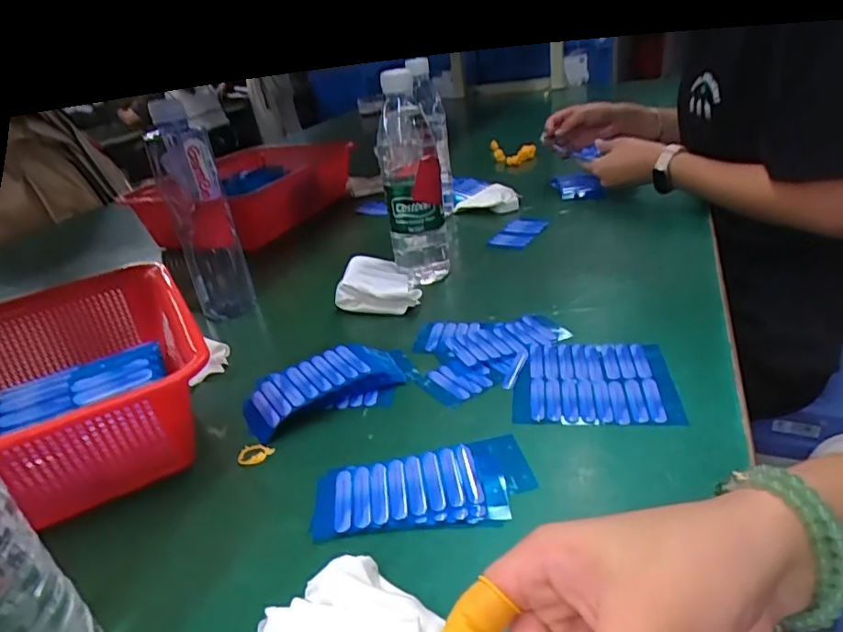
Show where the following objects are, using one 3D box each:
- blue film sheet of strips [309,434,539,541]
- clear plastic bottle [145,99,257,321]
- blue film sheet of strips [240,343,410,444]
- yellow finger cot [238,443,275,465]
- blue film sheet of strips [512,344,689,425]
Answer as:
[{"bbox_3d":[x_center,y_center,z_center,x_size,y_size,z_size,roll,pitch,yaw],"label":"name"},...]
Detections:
[{"bbox_3d":[0.000,0.110,0.358,0.137,0.008,0.070,-10,27,-3],"label":"blue film sheet of strips"},{"bbox_3d":[-0.238,-0.104,0.606,0.064,0.217,0.063,-17,29,-17],"label":"clear plastic bottle"},{"bbox_3d":[-0.080,0.056,0.462,0.130,0.026,0.055,-20,29,-22],"label":"blue film sheet of strips"},{"bbox_3d":[-0.121,0.102,0.411,0.023,0.006,0.017,-2,28,11],"label":"yellow finger cot"},{"bbox_3d":[0.134,0.049,0.437,0.116,0.004,0.107,-1,28,13],"label":"blue film sheet of strips"}]

